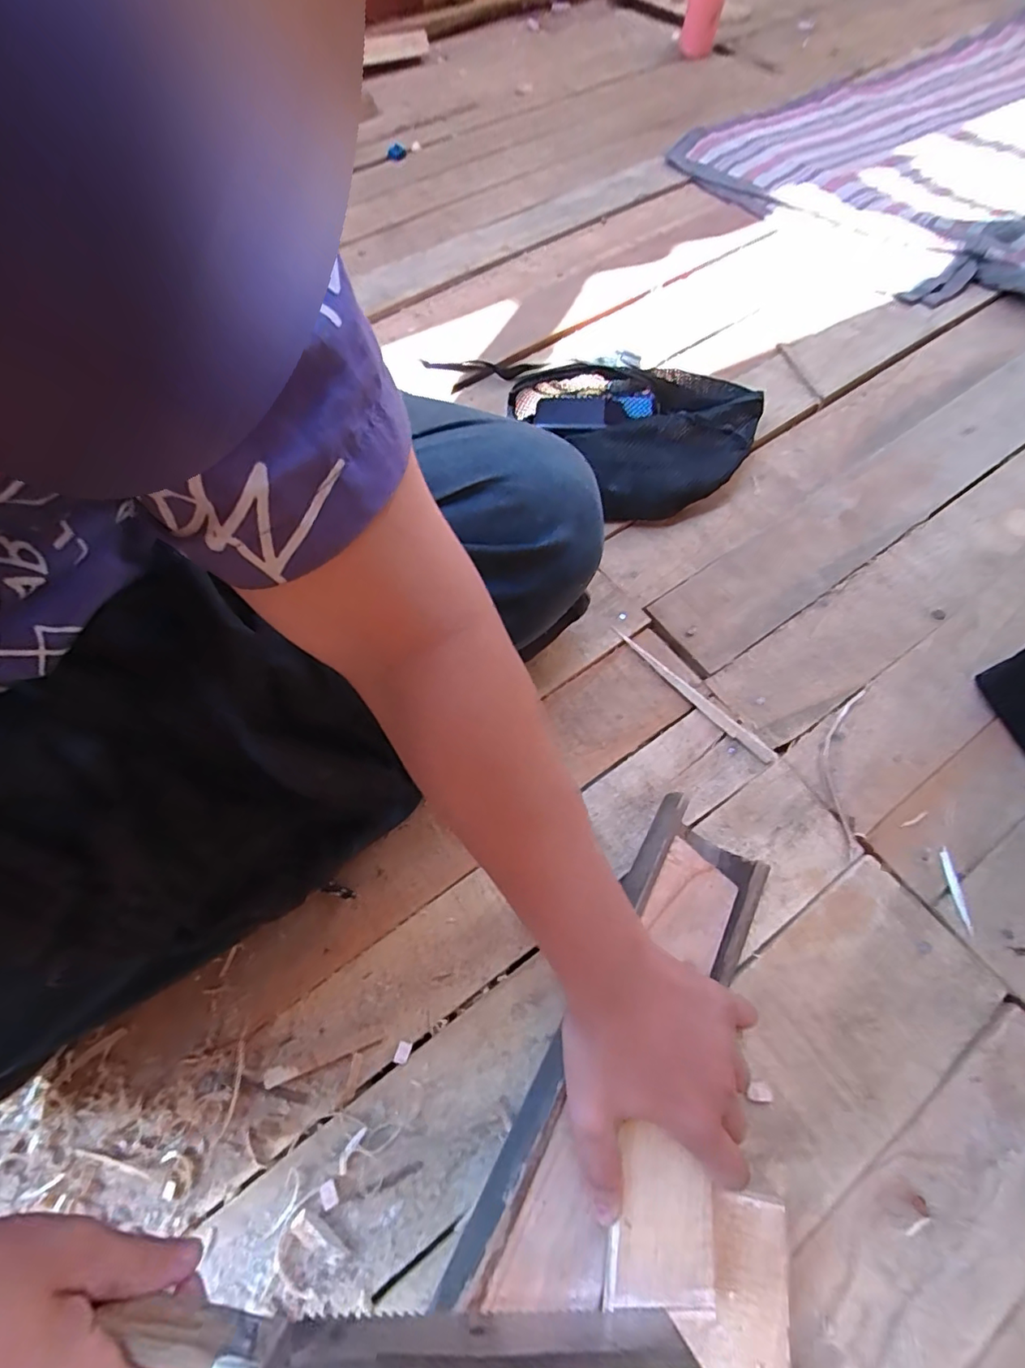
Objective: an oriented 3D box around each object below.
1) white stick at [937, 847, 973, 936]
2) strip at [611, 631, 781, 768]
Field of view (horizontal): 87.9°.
[{"bbox_3d":[0.329,0.152,0.394,0.007,0.004,0.060,0,65,1],"label":"white stick"},{"bbox_3d":[0.158,0.008,0.471,0.016,0.005,0.172,-40,70,-16],"label":"strip"}]

